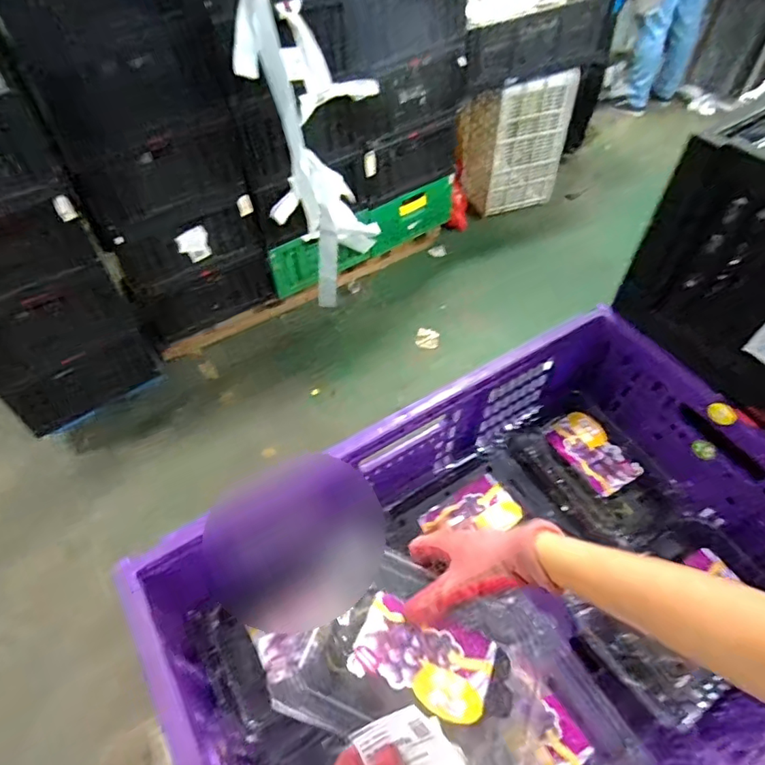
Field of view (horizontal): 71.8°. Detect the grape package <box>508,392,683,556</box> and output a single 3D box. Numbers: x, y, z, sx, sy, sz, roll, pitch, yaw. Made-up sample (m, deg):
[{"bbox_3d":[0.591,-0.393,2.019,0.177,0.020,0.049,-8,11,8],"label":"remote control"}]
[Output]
[{"bbox_3d":[0.260,0.117,0.667,0.147,0.074,0.201,-29,58,-20],"label":"grape package"}]

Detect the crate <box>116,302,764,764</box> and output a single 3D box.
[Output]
[{"bbox_3d":[0.124,0.203,0.504,0.591,0.183,0.397,-26,57,-18],"label":"crate"}]

